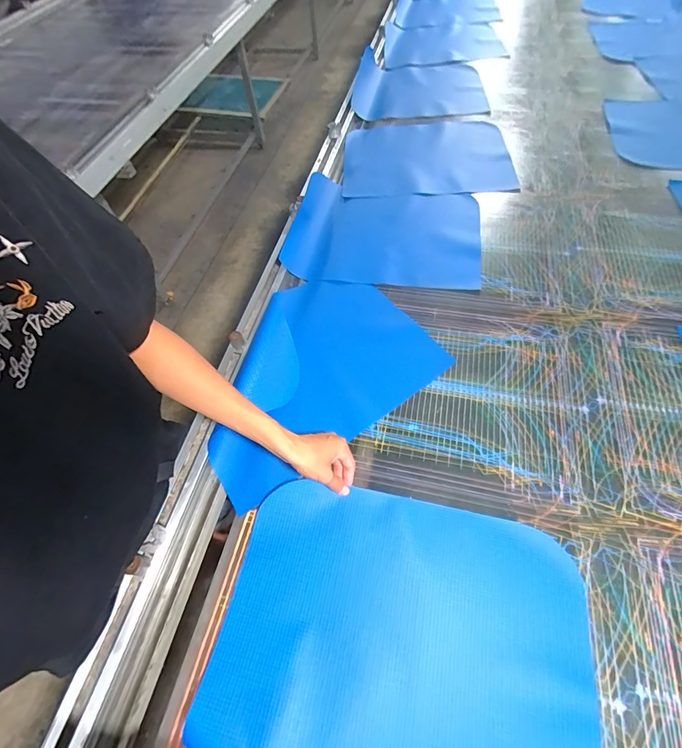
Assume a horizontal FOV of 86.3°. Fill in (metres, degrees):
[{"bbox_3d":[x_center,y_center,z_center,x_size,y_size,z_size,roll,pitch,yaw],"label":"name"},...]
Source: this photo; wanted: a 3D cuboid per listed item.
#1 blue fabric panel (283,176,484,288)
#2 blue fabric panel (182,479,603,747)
[{"bbox_3d":[0.111,-0.365,0.884,0.453,0.069,0.332,6,55,10],"label":"blue fabric panel"},{"bbox_3d":[0.076,0.352,0.475,0.467,0.050,0.359,8,55,11],"label":"blue fabric panel"}]

